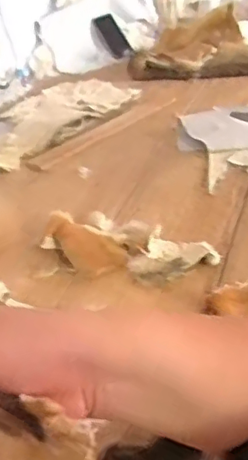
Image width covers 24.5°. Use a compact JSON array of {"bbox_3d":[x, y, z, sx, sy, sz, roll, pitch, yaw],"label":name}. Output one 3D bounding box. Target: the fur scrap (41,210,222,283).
[{"bbox_3d":[0.008,0.020,0.905,0.273,0.037,0.140,10,36,21],"label":"fur scrap"}]

